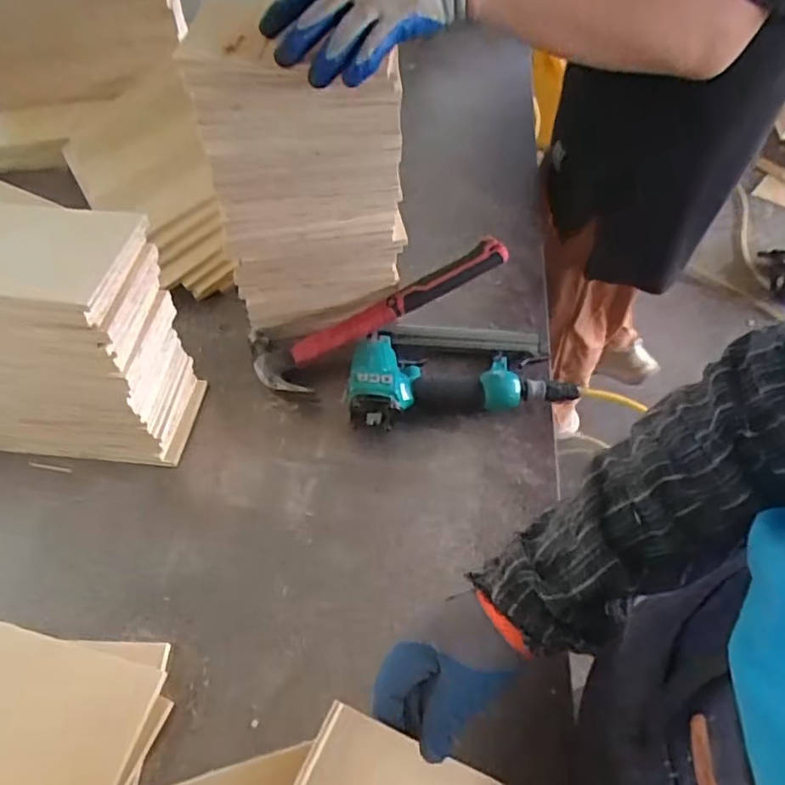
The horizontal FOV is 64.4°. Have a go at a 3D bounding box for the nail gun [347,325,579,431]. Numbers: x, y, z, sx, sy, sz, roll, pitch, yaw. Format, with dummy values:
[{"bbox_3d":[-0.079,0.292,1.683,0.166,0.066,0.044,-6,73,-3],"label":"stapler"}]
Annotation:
[{"bbox_3d":[0.069,-0.034,0.737,0.259,0.061,0.134,-12,54,-7],"label":"nail gun"}]

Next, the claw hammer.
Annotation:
[{"bbox_3d":[-0.012,-0.097,0.757,0.332,0.040,0.108,-27,56,-2],"label":"claw hammer"}]

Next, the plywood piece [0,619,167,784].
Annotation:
[{"bbox_3d":[-0.297,0.270,0.526,0.179,0.013,0.114,13,54,7],"label":"plywood piece"}]

